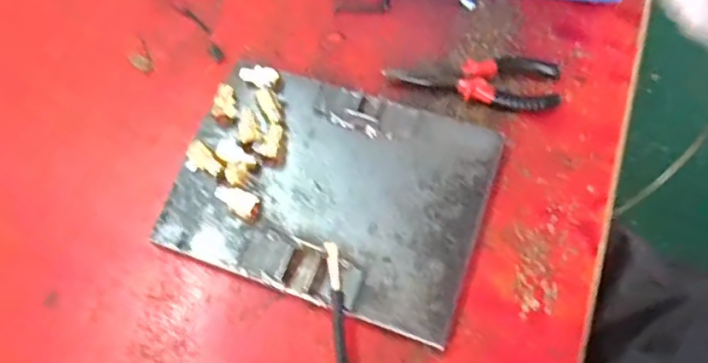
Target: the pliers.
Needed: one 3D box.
[{"bbox_3d":[0.110,-0.093,0.530,0.153,0.023,0.052,3,66,3],"label":"pliers"}]

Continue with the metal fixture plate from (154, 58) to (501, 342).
[{"bbox_3d":[-0.018,0.006,0.487,0.249,0.028,0.187,18,67,10],"label":"metal fixture plate"}]

